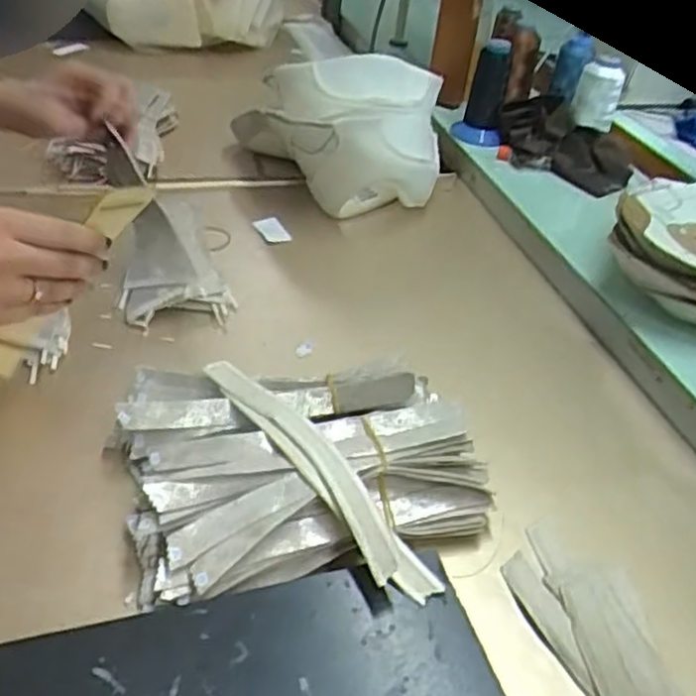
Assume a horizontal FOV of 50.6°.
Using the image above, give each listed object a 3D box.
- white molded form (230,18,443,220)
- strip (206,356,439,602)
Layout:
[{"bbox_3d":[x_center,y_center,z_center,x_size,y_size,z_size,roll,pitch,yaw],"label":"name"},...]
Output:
[{"bbox_3d":[-0.006,-0.229,0.793,0.214,0.137,0.187,6,38,-1],"label":"white molded form"},{"bbox_3d":[-0.024,0.071,0.450,0.029,0.027,0.208,-21,45,-31],"label":"strip"}]

